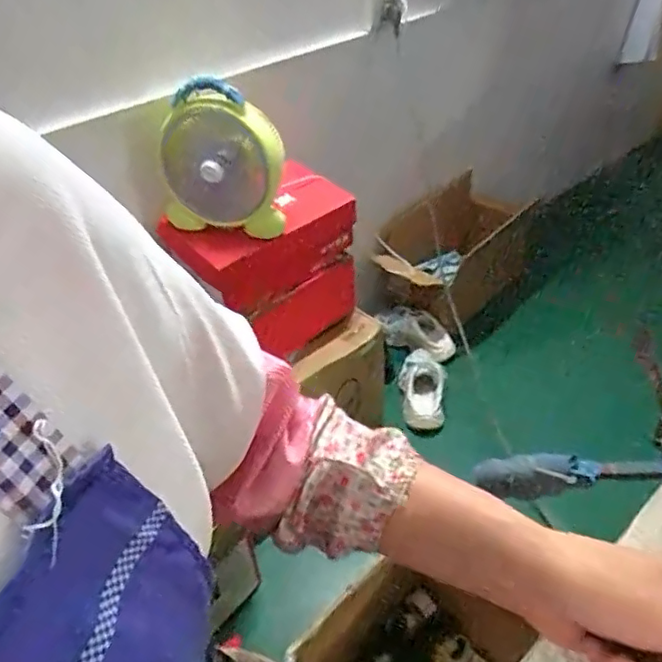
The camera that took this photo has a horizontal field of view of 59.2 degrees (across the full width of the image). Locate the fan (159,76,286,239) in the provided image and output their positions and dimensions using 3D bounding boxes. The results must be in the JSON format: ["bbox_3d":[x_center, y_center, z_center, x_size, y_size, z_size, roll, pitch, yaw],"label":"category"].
[{"bbox_3d":[-0.187,-0.294,1.021,0.199,0.244,0.106,4,42,9],"label":"fan"}]

